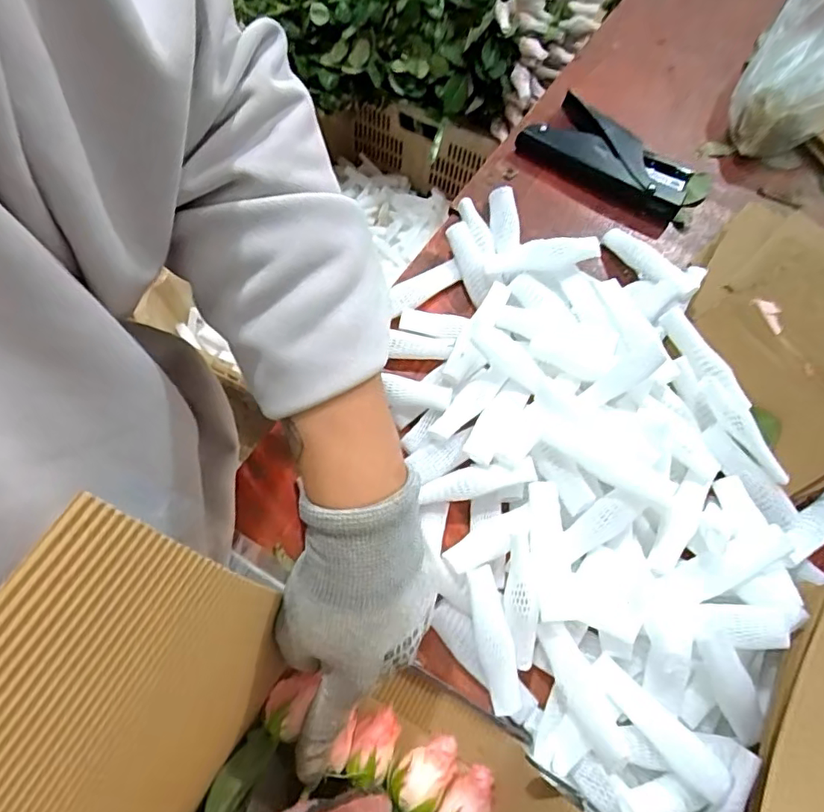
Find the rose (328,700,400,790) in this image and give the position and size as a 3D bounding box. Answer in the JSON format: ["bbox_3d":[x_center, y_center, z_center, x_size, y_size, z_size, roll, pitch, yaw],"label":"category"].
[{"bbox_3d":[-0.025,0.197,0.334,0.030,0.032,0.037,20,71,4],"label":"rose"}]

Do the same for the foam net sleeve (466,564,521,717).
[{"bbox_3d":[0.053,0.150,0.366,0.022,0.016,0.088,-10,72,-6],"label":"foam net sleeve"}]

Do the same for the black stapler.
[{"bbox_3d":[0.177,-0.224,0.516,0.150,0.029,0.076,31,72,8],"label":"black stapler"}]

